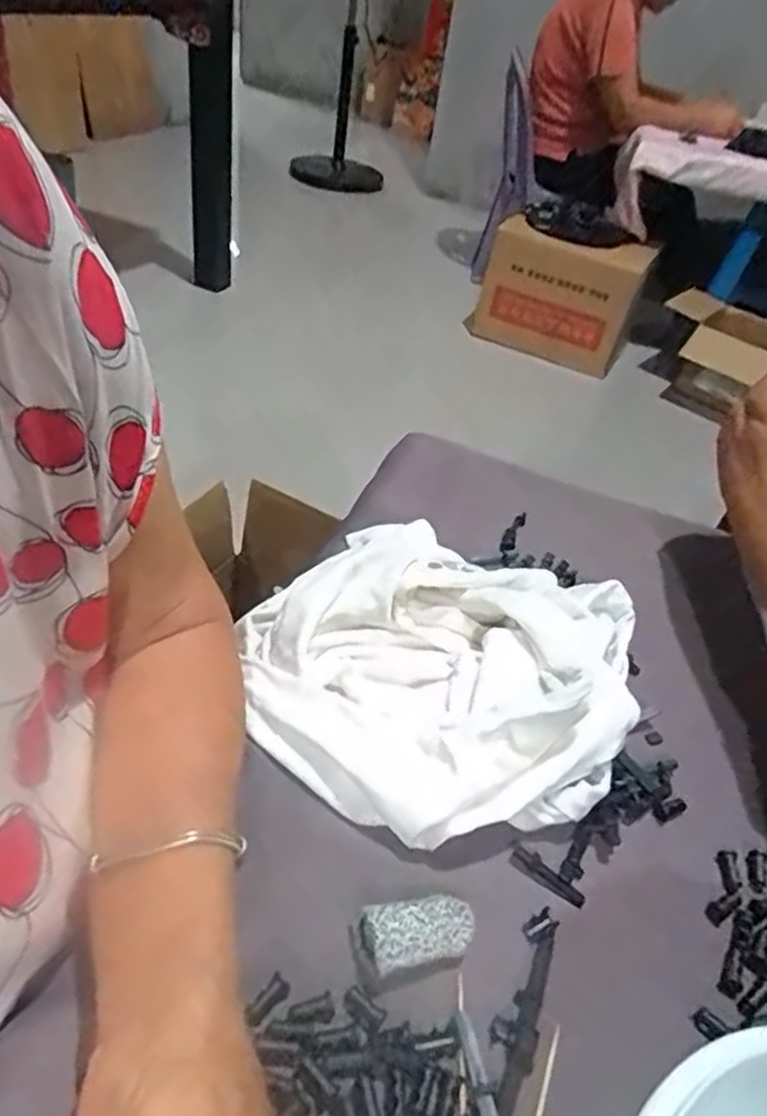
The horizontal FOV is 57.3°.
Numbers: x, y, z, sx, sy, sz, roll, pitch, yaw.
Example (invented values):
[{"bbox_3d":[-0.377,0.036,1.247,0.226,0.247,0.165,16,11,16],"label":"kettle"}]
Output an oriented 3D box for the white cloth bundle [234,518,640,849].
[{"bbox_3d":[0.029,0.049,0.372,0.190,0.062,0.183,6,41,-5],"label":"white cloth bundle"}]

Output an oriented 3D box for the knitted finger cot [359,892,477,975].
[{"bbox_3d":[0.014,0.150,0.282,0.044,0.014,0.024,-3,42,-15],"label":"knitted finger cot"}]

